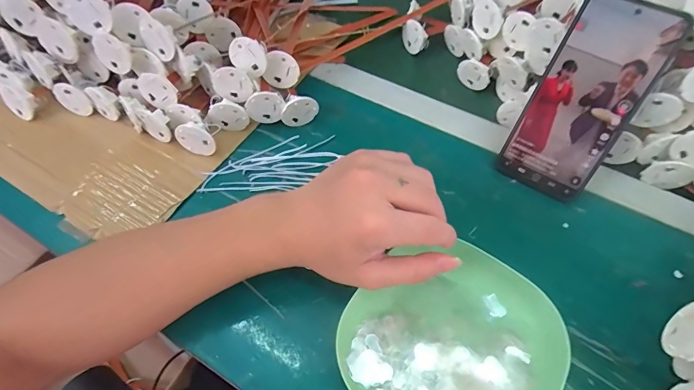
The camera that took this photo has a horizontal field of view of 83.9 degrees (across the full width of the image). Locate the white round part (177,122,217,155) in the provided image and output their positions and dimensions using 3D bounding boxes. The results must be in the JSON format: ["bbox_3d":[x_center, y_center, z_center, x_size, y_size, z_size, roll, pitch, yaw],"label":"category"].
[{"bbox_3d":[-0.143,-0.054,0.366,0.036,0.038,0.010,13,58,8],"label":"white round part"}]

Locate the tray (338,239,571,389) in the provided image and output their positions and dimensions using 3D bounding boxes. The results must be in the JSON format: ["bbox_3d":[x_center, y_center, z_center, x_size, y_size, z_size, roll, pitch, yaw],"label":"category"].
[{"bbox_3d":[0.076,0.108,0.282,0.143,0.023,0.142,32,62,18],"label":"tray"}]

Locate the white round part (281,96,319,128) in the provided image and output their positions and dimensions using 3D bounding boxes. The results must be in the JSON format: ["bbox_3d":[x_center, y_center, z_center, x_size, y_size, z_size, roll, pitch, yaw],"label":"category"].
[{"bbox_3d":[-0.048,-0.085,0.398,0.039,0.038,0.007,-17,59,-11],"label":"white round part"}]

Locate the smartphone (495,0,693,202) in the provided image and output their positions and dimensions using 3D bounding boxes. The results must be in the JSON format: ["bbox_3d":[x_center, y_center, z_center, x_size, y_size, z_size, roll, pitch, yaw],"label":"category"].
[{"bbox_3d":[0.200,-0.078,0.327,0.075,0.163,0.004,30,26,18],"label":"smartphone"}]

